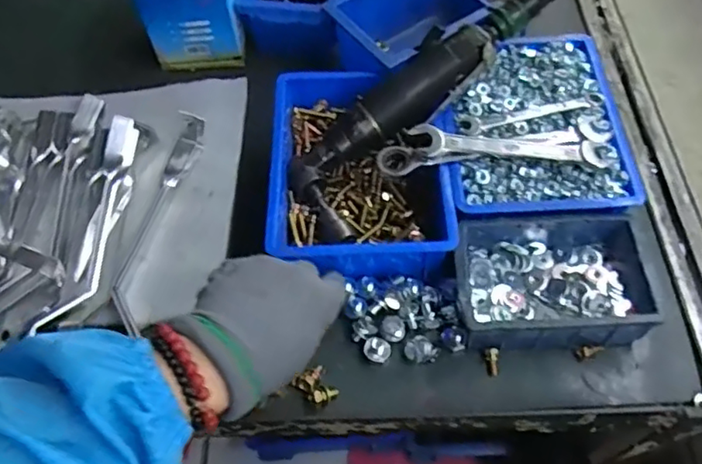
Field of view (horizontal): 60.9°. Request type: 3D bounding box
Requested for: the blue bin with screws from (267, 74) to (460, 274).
[{"bbox_3d":[0.008,-0.052,0.529,0.145,0.065,0.201,-3,58,1],"label":"blue bin with screws"}]

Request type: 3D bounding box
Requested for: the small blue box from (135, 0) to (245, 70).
[{"bbox_3d":[-0.169,-0.239,0.631,0.105,0.101,0.087,-12,58,-5],"label":"small blue box"}]

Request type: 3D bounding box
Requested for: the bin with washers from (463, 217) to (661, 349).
[{"bbox_3d":[0.153,0.037,0.470,0.139,0.054,0.102,-1,58,2],"label":"bin with washers"}]

